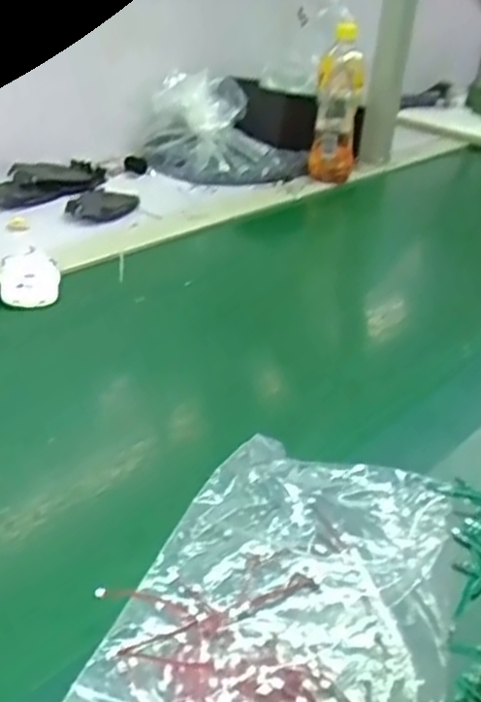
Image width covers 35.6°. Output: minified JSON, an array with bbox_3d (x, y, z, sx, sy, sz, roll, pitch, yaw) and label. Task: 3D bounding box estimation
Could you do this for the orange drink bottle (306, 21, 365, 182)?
[{"bbox_3d":[0.141,-0.355,1.090,0.064,0.202,0.065,9,31,8],"label":"orange drink bottle"}]

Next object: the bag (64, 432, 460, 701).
[{"bbox_3d":[0.036,0.133,0.430,0.165,0.023,0.236,12,31,13],"label":"bag"}]

